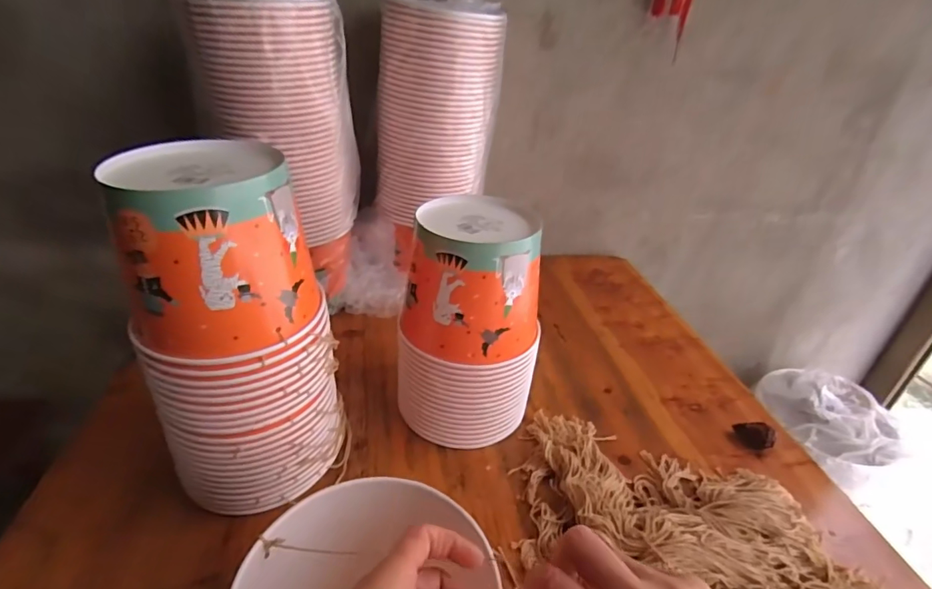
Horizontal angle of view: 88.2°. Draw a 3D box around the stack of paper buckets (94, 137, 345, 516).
[{"bbox_3d":[-0.205,0.047,0.446,0.156,0.330,0.129,-18,39,-33],"label":"stack of paper buckets"}]

